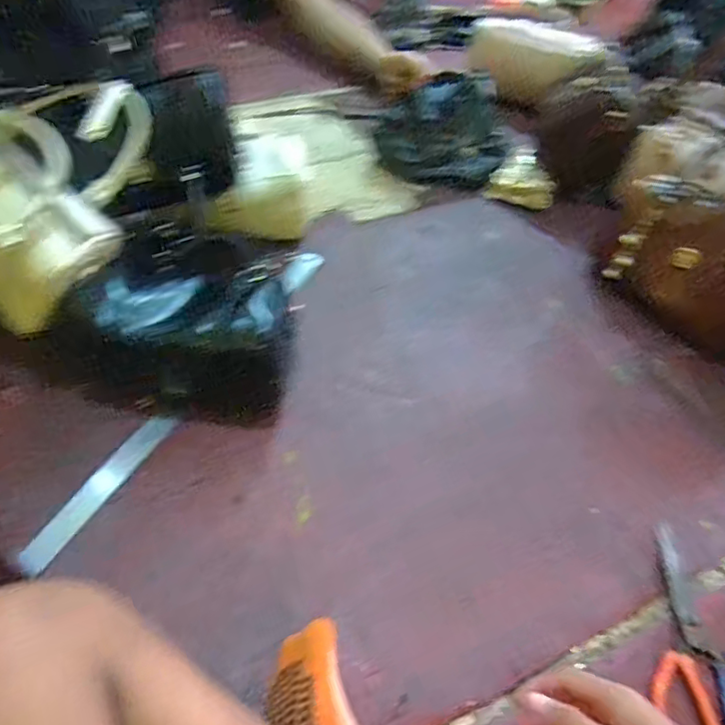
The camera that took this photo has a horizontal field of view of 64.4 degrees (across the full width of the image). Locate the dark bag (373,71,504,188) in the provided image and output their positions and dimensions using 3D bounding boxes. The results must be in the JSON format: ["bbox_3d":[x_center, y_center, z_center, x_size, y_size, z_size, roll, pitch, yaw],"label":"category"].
[{"bbox_3d":[0.131,-0.375,0.931,0.219,0.134,0.103,2,51,-4],"label":"dark bag"}]

